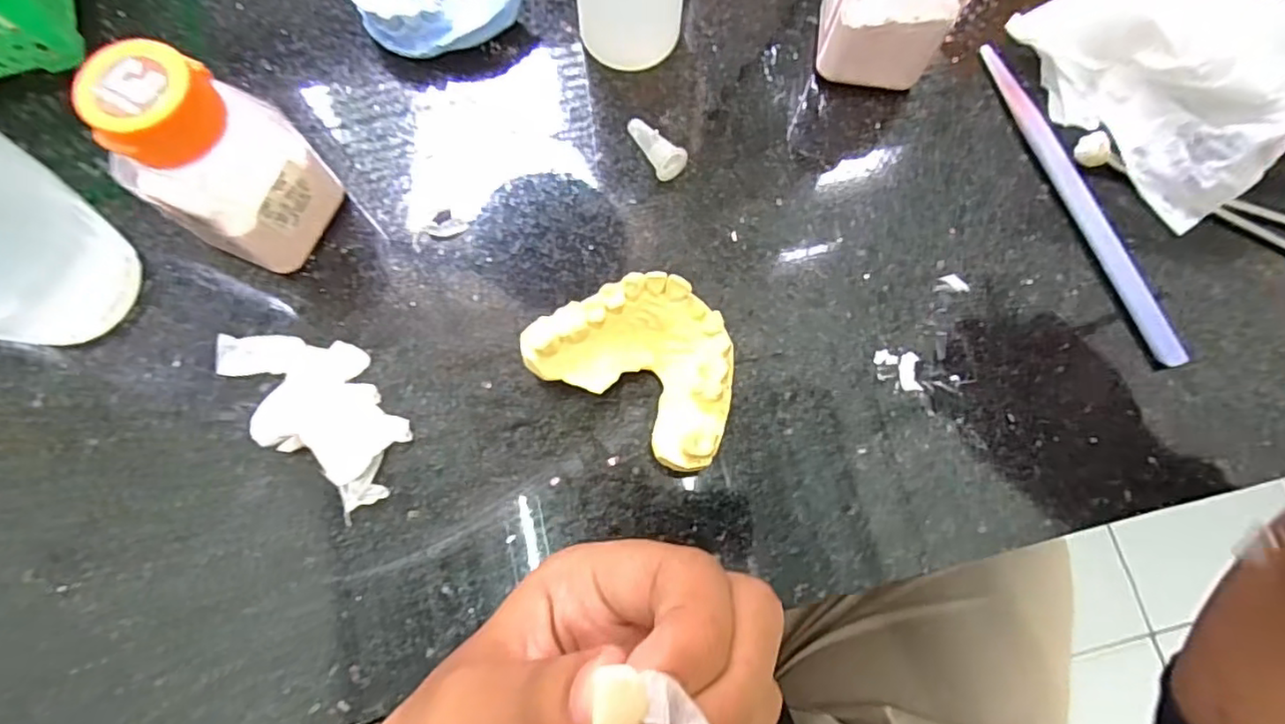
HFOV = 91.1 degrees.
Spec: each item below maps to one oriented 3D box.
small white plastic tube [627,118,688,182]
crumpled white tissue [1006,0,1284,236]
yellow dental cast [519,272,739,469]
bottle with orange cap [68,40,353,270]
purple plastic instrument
[{"bbox_3d":[0.005,-0.083,0.238,0.012,0.011,0.028,-28,79,-7],"label":"small white plastic tube"},{"bbox_3d":[0.197,-0.107,0.225,0.054,0.051,0.099,-34,80,-8],"label":"crumpled white tissue"},{"bbox_3d":[0.002,-0.001,0.210,0.067,0.026,0.049,34,78,7],"label":"yellow dental cast"},{"bbox_3d":[-0.133,-0.062,0.198,0.039,0.073,0.041,26,78,5],"label":"bottle with orange cap"},{"bbox_3d":[0.164,-0.063,0.238,0.009,0.005,0.138,-19,78,-6],"label":"purple plastic instrument"}]

